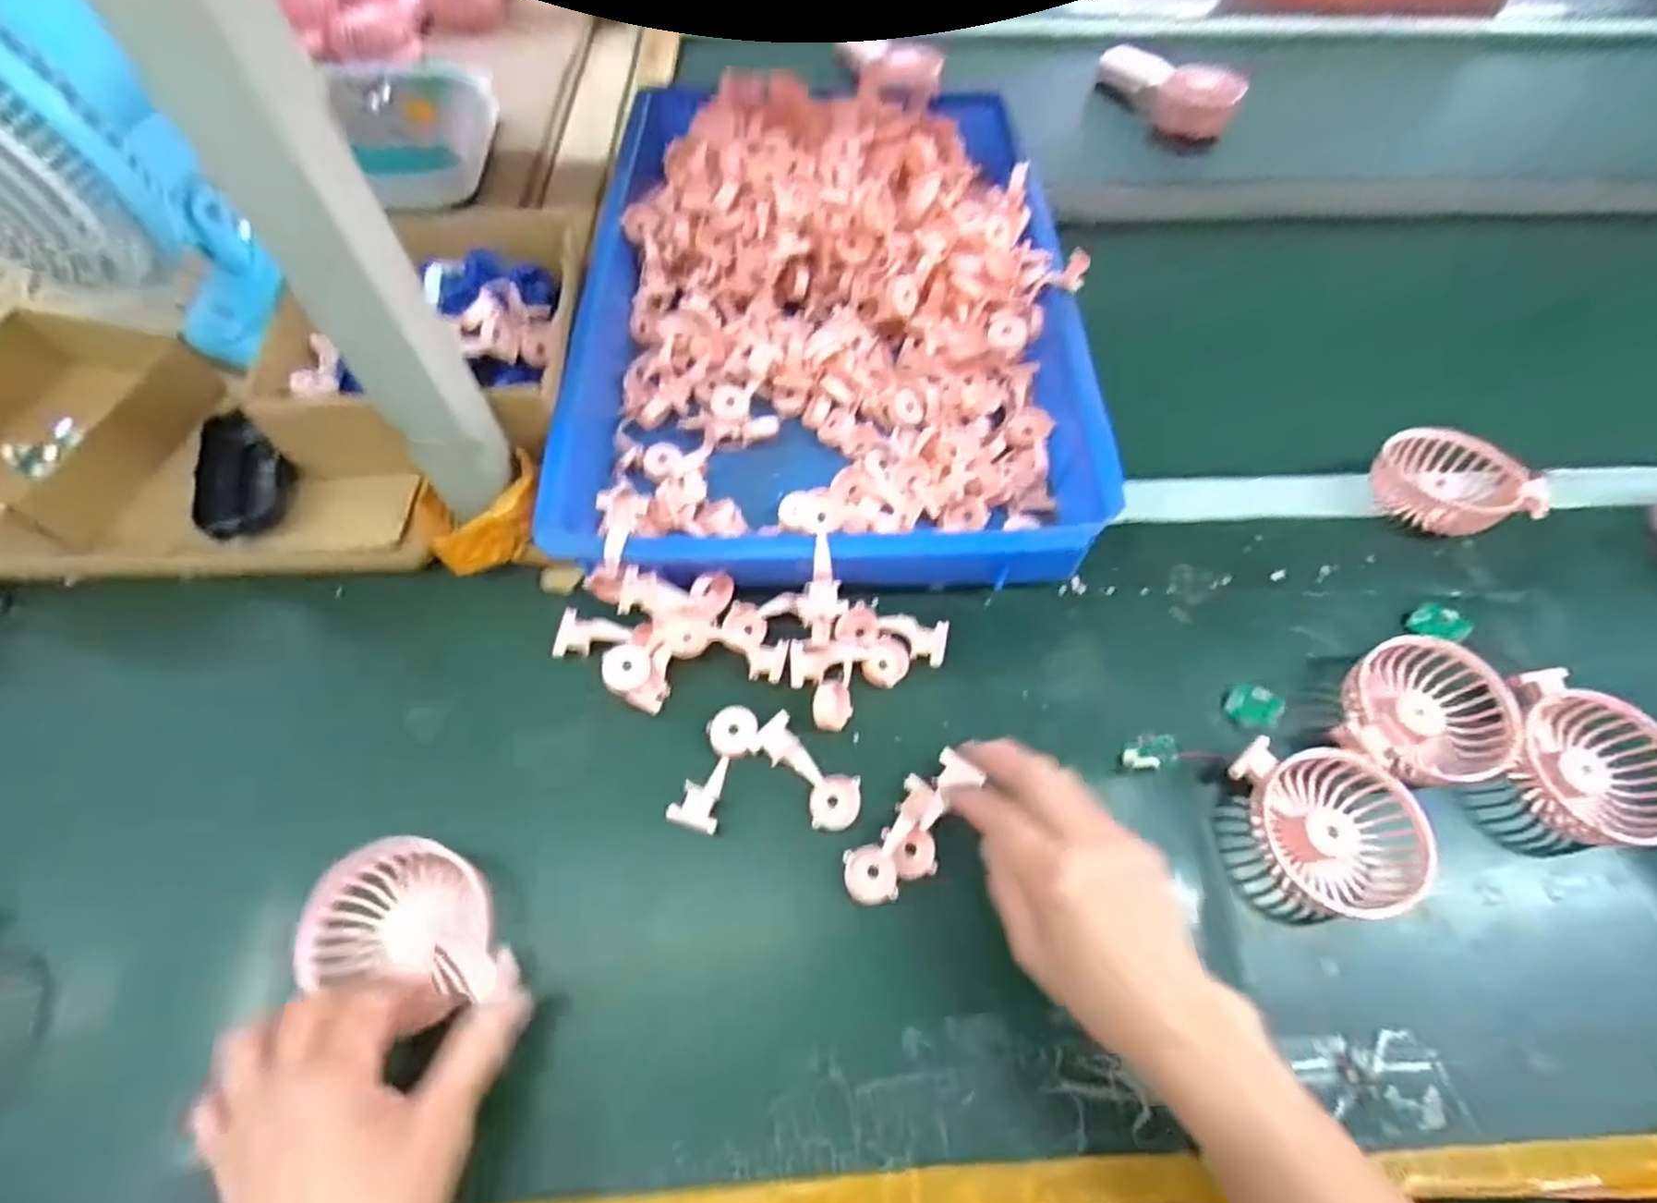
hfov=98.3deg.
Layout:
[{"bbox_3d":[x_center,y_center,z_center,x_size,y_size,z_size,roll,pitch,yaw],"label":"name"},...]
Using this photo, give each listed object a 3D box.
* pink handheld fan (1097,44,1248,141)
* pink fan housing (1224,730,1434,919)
[{"bbox_3d":[0.390,-0.594,0.832,0.162,0.071,0.034,33,64,17],"label":"pink handheld fan"},{"bbox_3d":[0.290,0.131,0.416,0.091,0.043,0.091,1,60,-1],"label":"pink fan housing"}]

